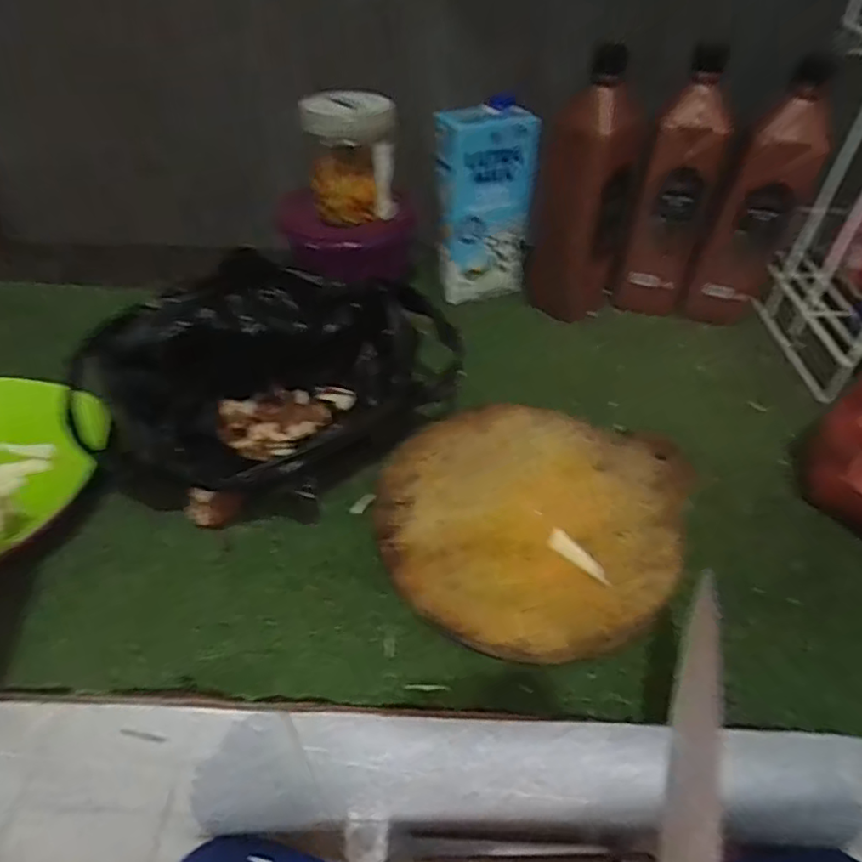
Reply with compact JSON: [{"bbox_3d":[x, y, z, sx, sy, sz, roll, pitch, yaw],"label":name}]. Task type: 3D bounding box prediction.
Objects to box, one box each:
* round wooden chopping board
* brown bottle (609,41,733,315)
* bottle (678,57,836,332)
[{"bbox_3d":[0.079,0.068,0.483,0.232,0.028,0.231,2,45,-2],"label":"round wooden chopping board"},{"bbox_3d":[0.267,-0.257,0.660,0.086,0.254,0.087,15,47,12],"label":"brown bottle"},{"bbox_3d":[0.361,-0.248,0.656,0.092,0.253,0.134,24,49,20],"label":"bottle"}]

